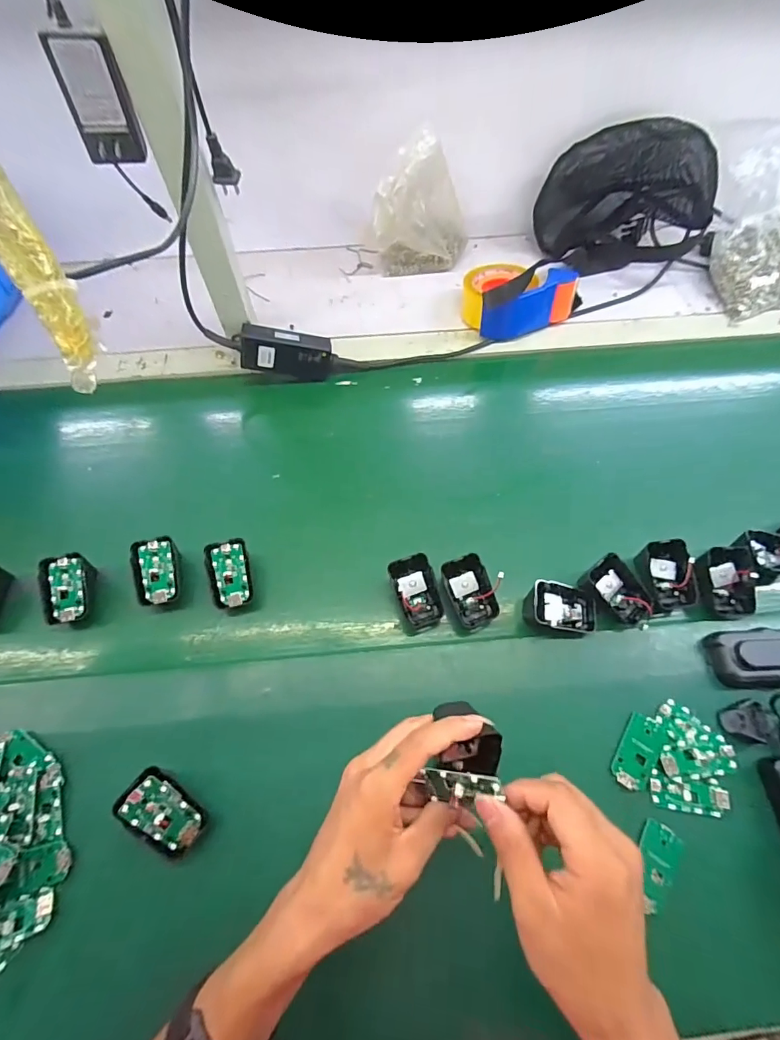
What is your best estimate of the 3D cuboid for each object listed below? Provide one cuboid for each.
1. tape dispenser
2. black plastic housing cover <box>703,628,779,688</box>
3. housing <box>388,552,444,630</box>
[{"bbox_3d":[0.184,-0.332,0.653,0.164,0.075,0.107,-19,63,-8],"label":"tape dispenser"},{"bbox_3d":[0.370,0.130,0.428,0.108,0.023,0.049,-3,62,0],"label":"black plastic housing cover"},{"bbox_3d":[0.029,0.074,0.458,0.044,0.020,0.075,-19,90,-4],"label":"housing"}]

